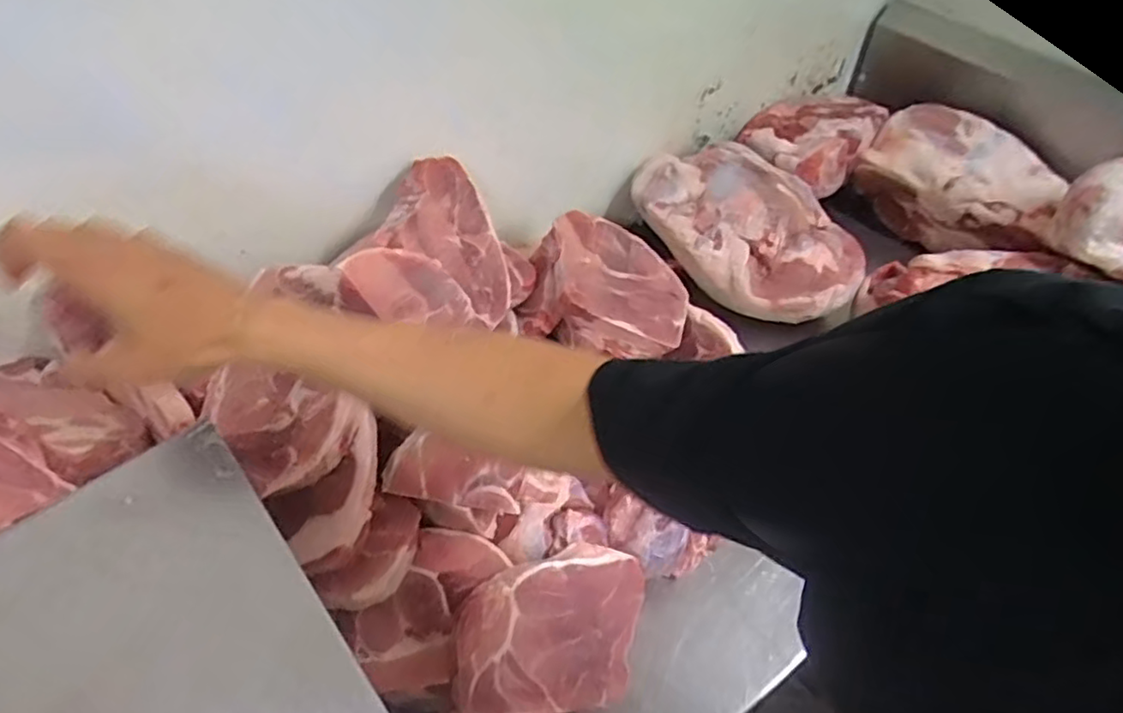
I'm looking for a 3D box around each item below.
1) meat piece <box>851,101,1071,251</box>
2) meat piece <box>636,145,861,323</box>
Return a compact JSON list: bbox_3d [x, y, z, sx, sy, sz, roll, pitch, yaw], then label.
[{"bbox_3d":[0.599,-0.257,0.993,0.170,0.120,0.280,-34,58,-23],"label":"meat piece"},{"bbox_3d":[0.262,-0.187,0.923,0.213,0.116,0.333,-32,57,-22],"label":"meat piece"}]

